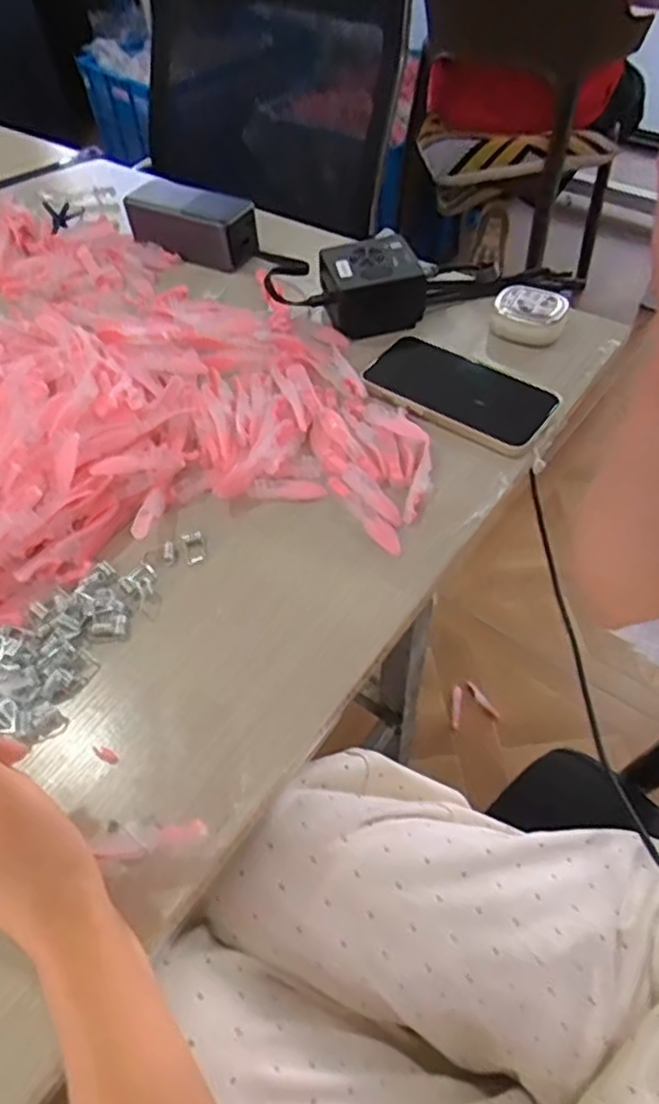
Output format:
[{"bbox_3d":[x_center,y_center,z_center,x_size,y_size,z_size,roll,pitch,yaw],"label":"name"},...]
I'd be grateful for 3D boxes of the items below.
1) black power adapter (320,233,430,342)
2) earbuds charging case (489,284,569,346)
[{"bbox_3d":[0.037,-0.230,0.575,0.079,0.054,0.070,-18,54,-11],"label":"black power adapter"},{"bbox_3d":[0.166,-0.198,0.559,0.058,0.035,0.034,10,54,11],"label":"earbuds charging case"}]

